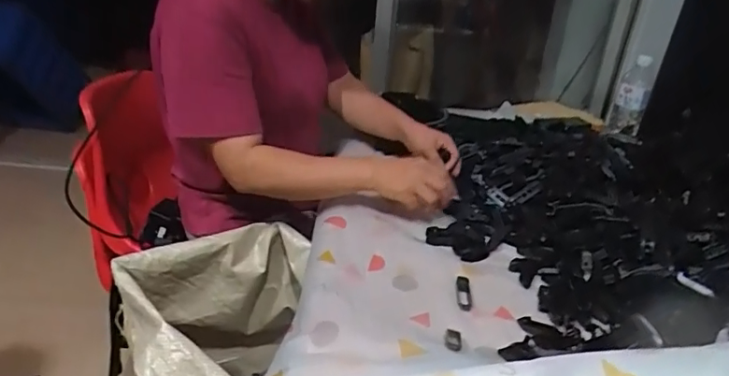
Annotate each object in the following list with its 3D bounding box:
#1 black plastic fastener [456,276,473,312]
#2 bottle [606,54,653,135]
[{"bbox_3d":[0.125,0.131,0.653,0.020,0.007,0.065,6,26,4],"label":"black plastic fastener"},{"bbox_3d":[0.563,-0.190,1.101,0.064,0.163,0.072,17,29,25],"label":"bottle"}]

